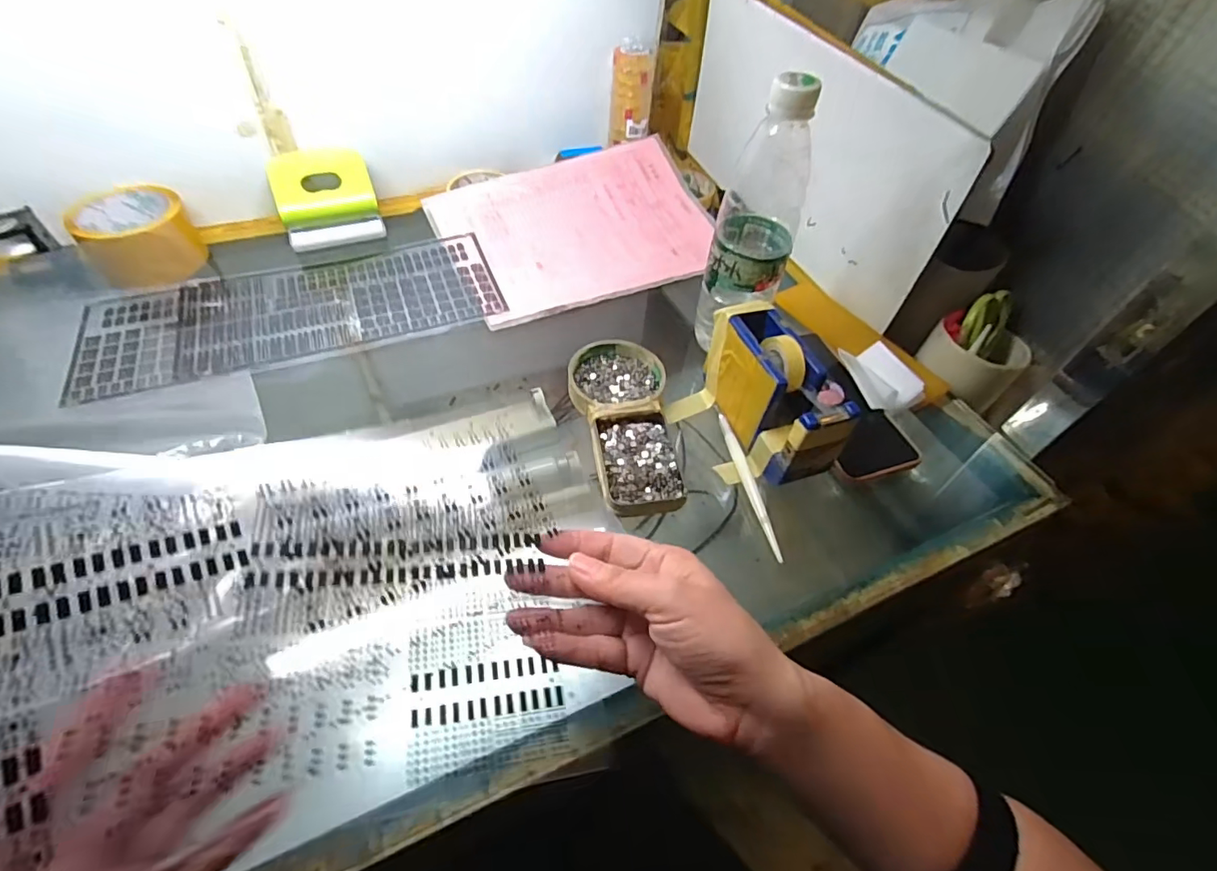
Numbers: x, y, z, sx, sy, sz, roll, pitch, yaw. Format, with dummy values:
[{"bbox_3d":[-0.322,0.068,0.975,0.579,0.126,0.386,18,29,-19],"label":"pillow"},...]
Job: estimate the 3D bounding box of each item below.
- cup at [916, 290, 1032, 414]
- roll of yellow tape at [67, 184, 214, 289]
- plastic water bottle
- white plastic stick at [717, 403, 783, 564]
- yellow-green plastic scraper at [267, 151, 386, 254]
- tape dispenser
[{"bbox_3d":[0.352,-0.086,0.508,0.094,0.079,0.081,-36,61,-28],"label":"cup"},{"bbox_3d":[-0.454,-0.190,0.524,0.088,0.057,0.107,-26,57,-23],"label":"roll of yellow tape"},{"bbox_3d":[0.122,-0.168,0.443,0.062,0.224,0.065,18,52,10],"label":"plastic water bottle"},{"bbox_3d":[0.110,0.031,0.420,0.013,0.008,0.143,-8,52,-10],"label":"white plastic stick"},{"bbox_3d":[-0.304,-0.258,0.581,0.099,0.044,0.096,-13,90,-17],"label":"yellow-green plastic scraper"},{"bbox_3d":[0.128,-0.035,0.421,0.049,0.073,0.132,-16,54,-17],"label":"tape dispenser"}]

